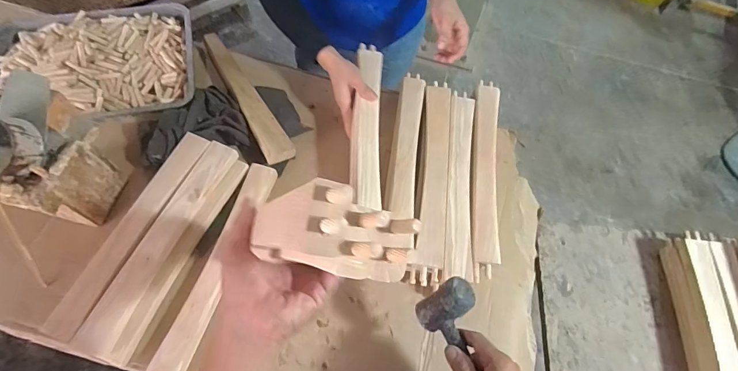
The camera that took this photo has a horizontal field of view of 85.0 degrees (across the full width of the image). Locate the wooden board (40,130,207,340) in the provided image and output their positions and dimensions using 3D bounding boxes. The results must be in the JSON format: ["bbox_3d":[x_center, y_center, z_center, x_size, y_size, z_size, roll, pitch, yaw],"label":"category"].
[{"bbox_3d":[-0.381,0.065,0.656,0.050,0.018,0.365,22,65,7],"label":"wooden board"}]

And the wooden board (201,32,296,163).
[{"bbox_3d":[-0.261,-0.190,0.819,0.056,0.022,0.367,-26,65,-25],"label":"wooden board"}]

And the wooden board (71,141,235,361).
[{"bbox_3d":[-0.332,0.089,0.657,0.049,0.025,0.371,22,65,7],"label":"wooden board"}]

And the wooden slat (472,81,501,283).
[{"bbox_3d":[0.216,-0.029,0.742,0.047,0.019,0.388,8,67,1],"label":"wooden slat"}]

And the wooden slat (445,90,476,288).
[{"bbox_3d":[0.167,-0.014,0.732,0.047,0.016,0.365,7,67,1],"label":"wooden slat"}]

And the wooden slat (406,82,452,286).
[{"bbox_3d":[0.119,-0.021,0.745,0.054,0.041,0.391,9,67,1],"label":"wooden slat"}]

